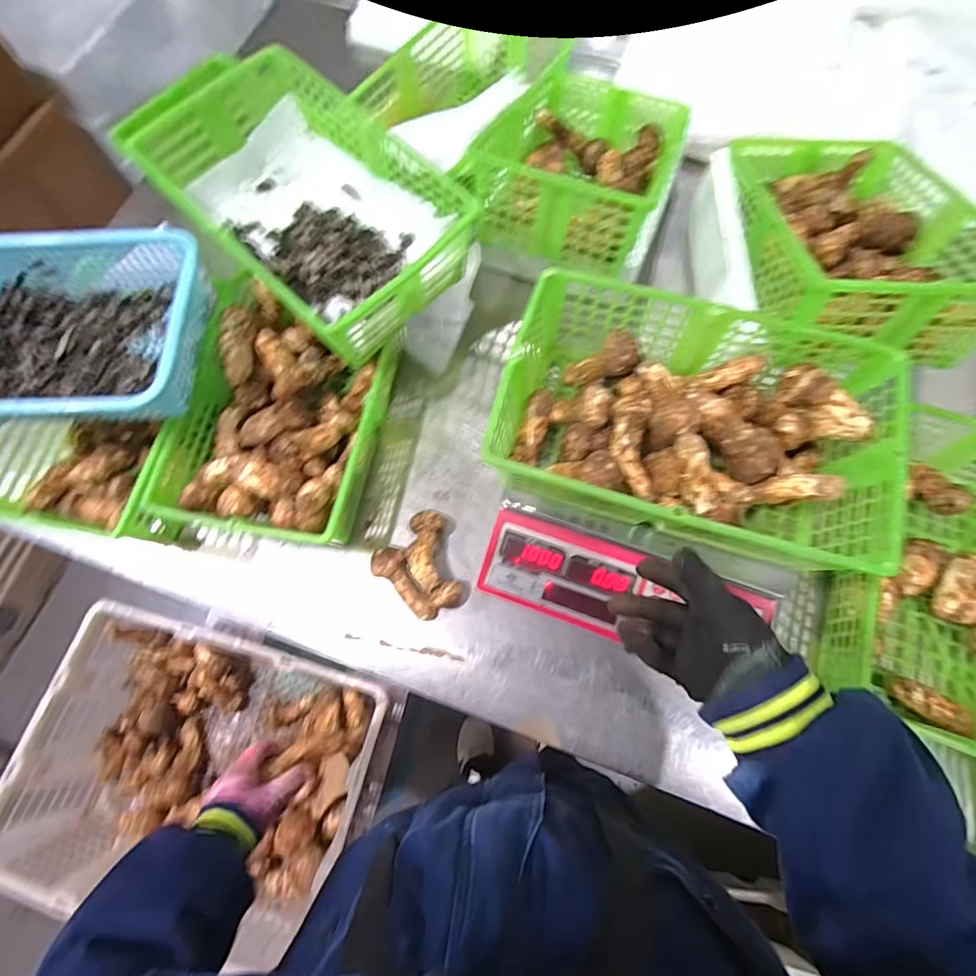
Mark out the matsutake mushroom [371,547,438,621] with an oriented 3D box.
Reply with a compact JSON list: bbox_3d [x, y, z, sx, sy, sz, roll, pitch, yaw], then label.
[{"bbox_3d":[-0.096,0.111,0.570,0.100,0.030,0.038,41,77,11],"label":"matsutake mushroom"}]

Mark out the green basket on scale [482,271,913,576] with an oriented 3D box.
[{"bbox_3d":[0.185,-0.061,0.466,0.335,0.109,0.215,17,74,4],"label":"green basket on scale"}]

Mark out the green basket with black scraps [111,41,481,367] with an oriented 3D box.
[{"bbox_3d":[-0.209,-0.326,0.559,0.359,0.097,0.219,42,77,11],"label":"green basket with black scraps"}]

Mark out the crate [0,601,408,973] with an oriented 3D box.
[{"bbox_3d":[-0.407,0.408,0.718,0.477,0.179,0.353,12,74,3],"label":"crate"}]

